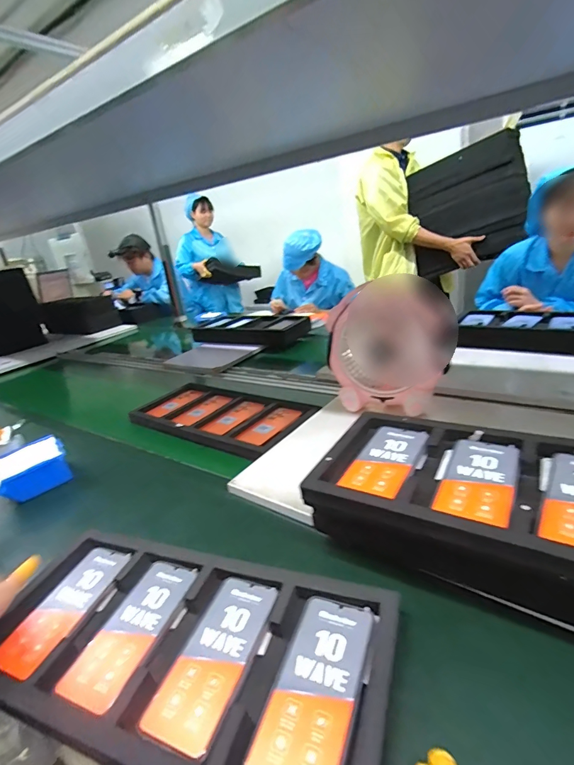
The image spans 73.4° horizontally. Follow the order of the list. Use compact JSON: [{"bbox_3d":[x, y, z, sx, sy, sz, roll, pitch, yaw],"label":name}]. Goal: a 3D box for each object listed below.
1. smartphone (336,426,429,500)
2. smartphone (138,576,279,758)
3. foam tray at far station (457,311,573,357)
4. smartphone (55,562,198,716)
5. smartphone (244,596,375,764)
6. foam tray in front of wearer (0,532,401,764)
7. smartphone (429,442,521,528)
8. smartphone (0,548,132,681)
[{"bbox_3d":[0.139,0.107,0.538,0.075,0.008,0.161,7,26,33],"label":"smartphone"},{"bbox_3d":[-0.075,0.286,0.413,0.076,0.008,0.166,3,24,25],"label":"smartphone"},{"bbox_3d":[0.747,-0.147,1.117,0.463,0.062,0.234,9,27,37],"label":"foam tray at far station"},{"bbox_3d":[-0.181,0.289,0.458,0.074,0.011,0.166,3,24,24],"label":"smartphone"},{"bbox_3d":[0.028,0.288,0.368,0.074,0.009,0.168,3,24,26],"label":"smartphone"},{"bbox_3d":[-0.123,0.296,0.432,0.460,0.043,0.217,2,24,24],"label":"foam tray in front of wearer"},{"bbox_3d":[0.236,0.118,0.475,0.075,0.005,0.163,7,26,32],"label":"smartphone"},{"bbox_3d":[-0.286,0.287,0.501,0.077,0.013,0.170,2,24,23],"label":"smartphone"}]

